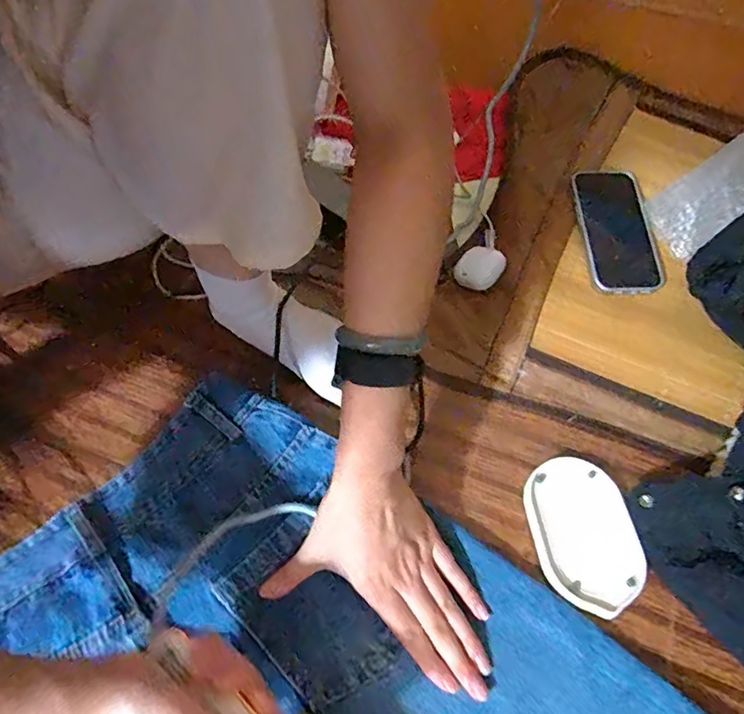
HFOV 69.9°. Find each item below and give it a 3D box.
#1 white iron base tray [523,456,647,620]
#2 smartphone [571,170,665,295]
[{"bbox_3d":[0.183,0.150,0.460,0.084,0.009,0.130,-4,55,-5],"label":"white iron base tray"},{"bbox_3d":[0.267,-0.141,0.583,0.076,0.018,0.163,-6,64,0],"label":"smartphone"}]

